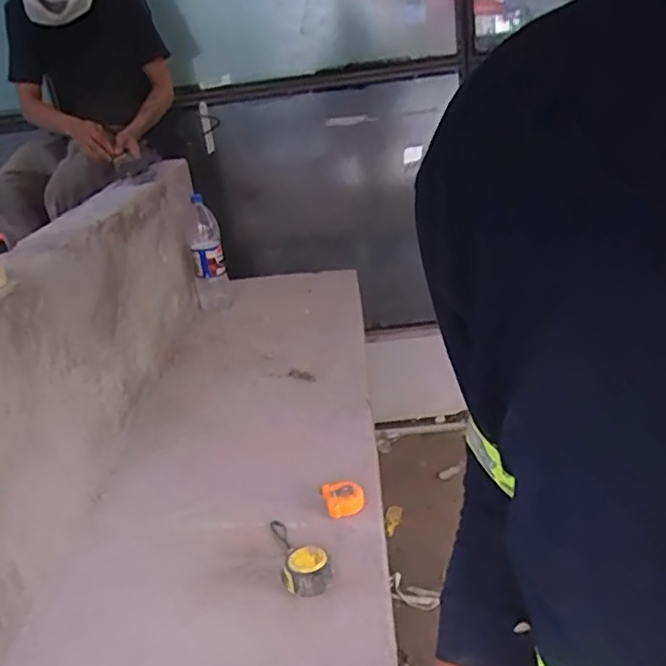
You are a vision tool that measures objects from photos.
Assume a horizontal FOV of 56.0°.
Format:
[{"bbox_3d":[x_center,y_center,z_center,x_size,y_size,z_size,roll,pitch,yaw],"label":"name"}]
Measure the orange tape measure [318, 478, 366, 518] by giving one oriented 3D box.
[{"bbox_3d":[0.015,0.254,0.973,0.059,0.040,0.063,-15,23,-16],"label":"orange tape measure"}]

